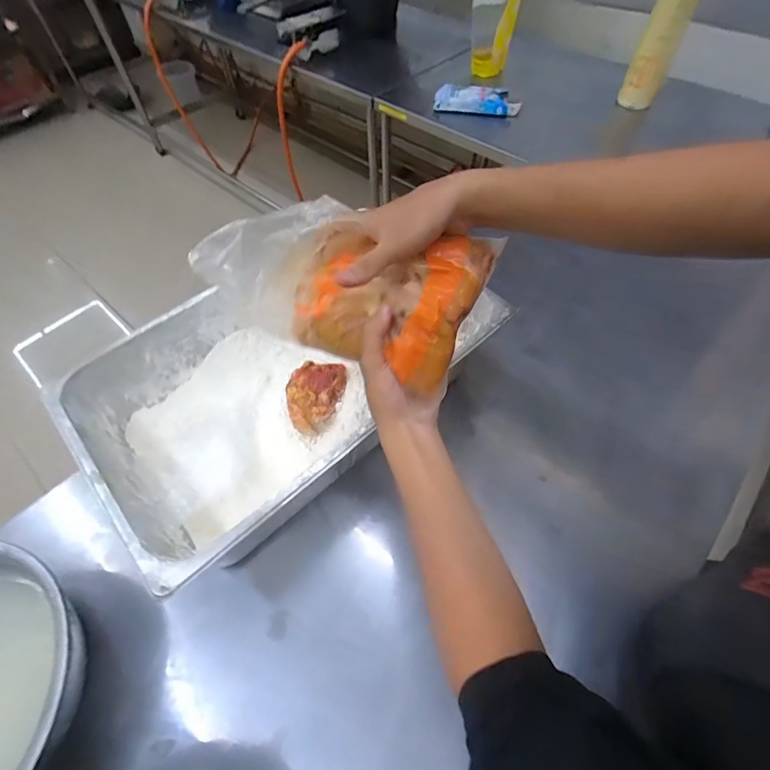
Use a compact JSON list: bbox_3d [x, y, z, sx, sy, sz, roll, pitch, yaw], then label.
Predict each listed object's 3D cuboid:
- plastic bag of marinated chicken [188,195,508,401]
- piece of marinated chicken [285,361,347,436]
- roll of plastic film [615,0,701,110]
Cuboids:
[{"bbox_3d":[-0.049,-0.103,0.397,0.274,0.075,0.157,17,82,16],"label":"plastic bag of marinated chicken"},{"bbox_3d":[-0.103,0.013,0.586,0.069,0.043,0.103,23,60,15],"label":"piece of marinated chicken"},{"bbox_3d":[0.694,-0.869,1.039,0.097,0.329,0.089,26,61,16],"label":"roll of plastic film"}]

